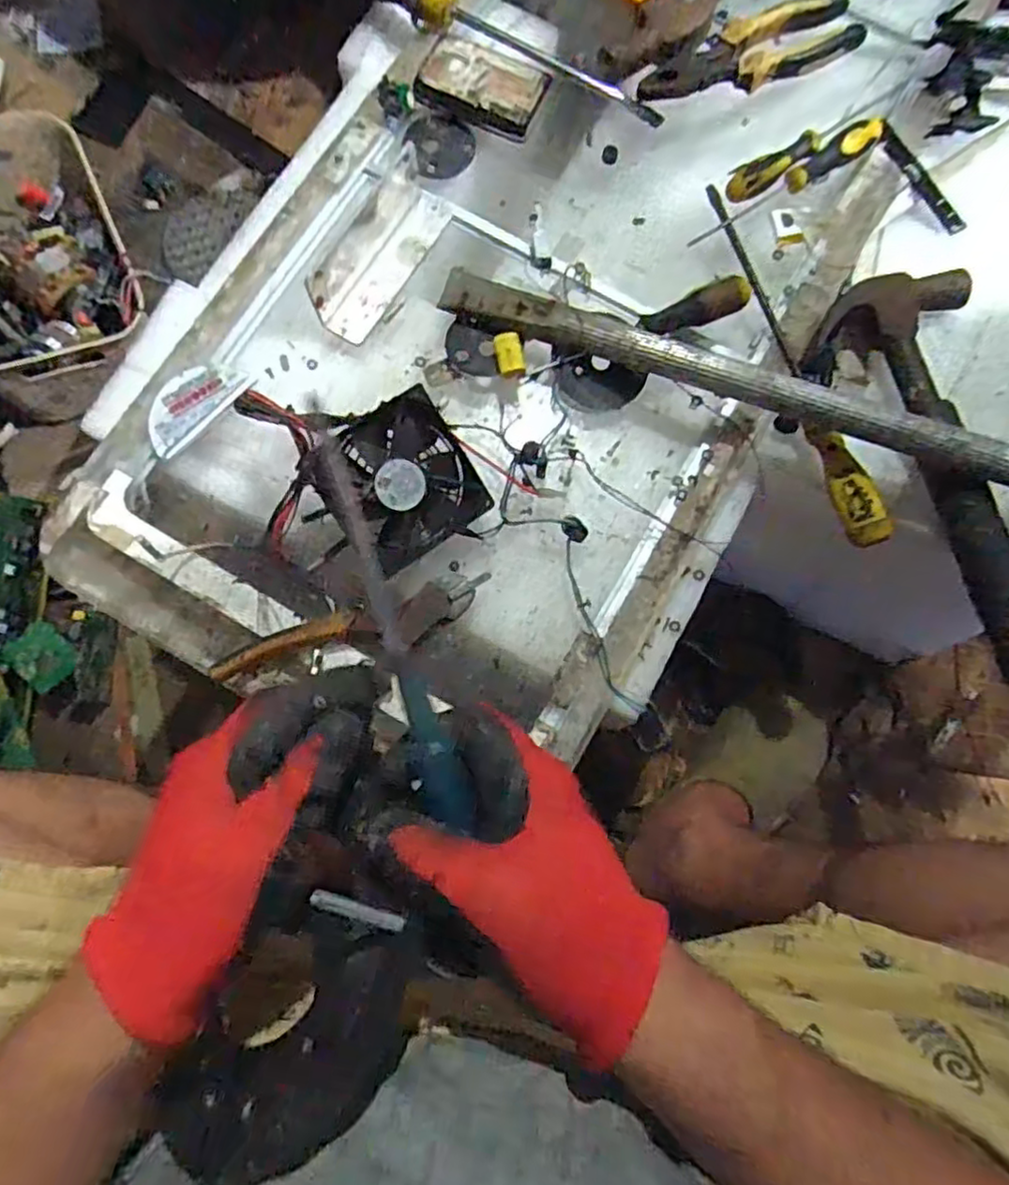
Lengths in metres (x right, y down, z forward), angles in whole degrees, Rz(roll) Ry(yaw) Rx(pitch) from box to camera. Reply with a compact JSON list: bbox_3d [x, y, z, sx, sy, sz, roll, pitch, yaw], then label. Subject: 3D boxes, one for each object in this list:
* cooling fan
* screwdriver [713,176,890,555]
[{"bbox_3d":[-0.069,-0.072,0.441,0.094,0.023,0.093,-32,109,-3],"label":"cooling fan"},{"bbox_3d":[0.203,-0.169,0.484,0.024,0.022,0.293,-20,79,-3],"label":"screwdriver"}]

